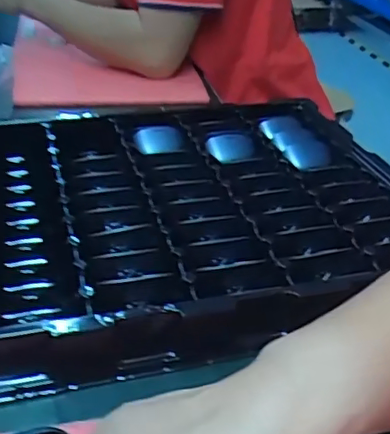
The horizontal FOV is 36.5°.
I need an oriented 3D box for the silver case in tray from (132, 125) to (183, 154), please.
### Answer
[{"bbox_3d":[-0.038,-0.080,0.613,0.048,0.015,0.038,-5,36,-13],"label":"silver case in tray"}]

